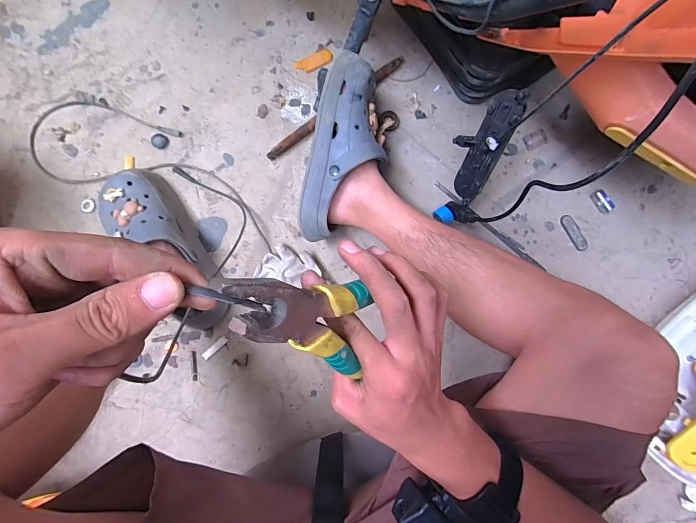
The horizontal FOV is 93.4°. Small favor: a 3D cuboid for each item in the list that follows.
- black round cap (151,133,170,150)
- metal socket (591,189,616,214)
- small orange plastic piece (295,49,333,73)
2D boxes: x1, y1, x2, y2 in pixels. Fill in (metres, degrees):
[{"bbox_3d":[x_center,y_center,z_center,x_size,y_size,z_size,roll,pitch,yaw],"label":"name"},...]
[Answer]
[{"bbox_3d":[-0.317,-0.202,0.553,0.028,0.004,0.025,45,86,0],"label":"black round cap"},{"bbox_3d":[0.454,-0.106,0.586,0.018,0.023,0.044,-26,89,-3],"label":"metal socket"},{"bbox_3d":[-0.059,-0.352,0.577,0.067,0.004,0.027,-27,89,-3],"label":"small orange plastic piece"}]

